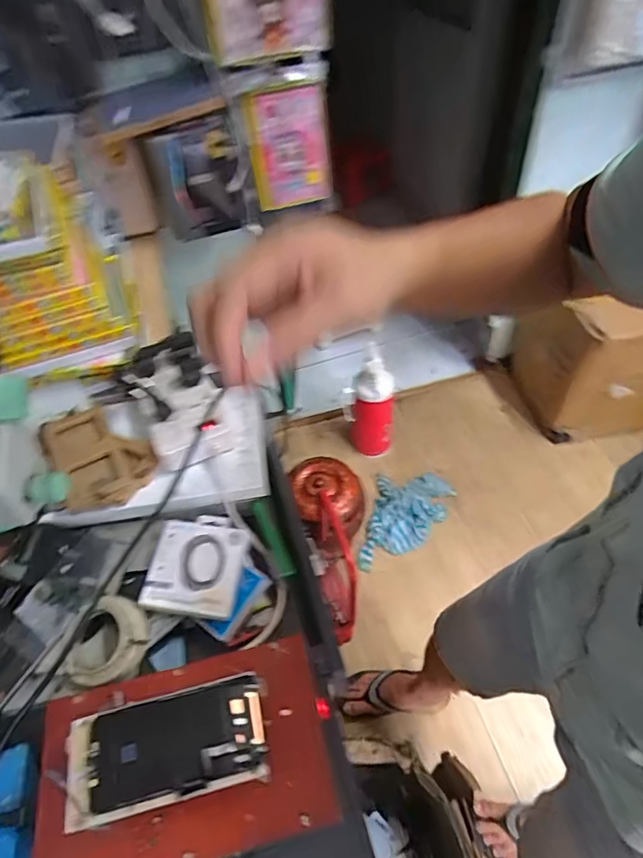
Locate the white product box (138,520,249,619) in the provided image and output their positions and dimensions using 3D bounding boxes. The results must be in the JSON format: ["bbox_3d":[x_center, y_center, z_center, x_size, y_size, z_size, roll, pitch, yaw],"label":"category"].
[{"bbox_3d":[-0.151,0.163,0.616,0.111,0.020,0.109,4,50,8],"label":"white product box"}]

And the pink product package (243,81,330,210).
[{"bbox_3d":[-0.066,-0.603,1.110,0.189,0.228,0.043,-29,54,-19],"label":"pink product package"}]

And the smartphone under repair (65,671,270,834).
[{"bbox_3d":[-0.130,0.265,0.429,0.160,0.011,0.080,-12,50,-6],"label":"smartphone under repair"}]

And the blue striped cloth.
[{"bbox_3d":[0.268,0.288,1.577,0.243,0.078,0.353,9,51,12],"label":"blue striped cloth"}]

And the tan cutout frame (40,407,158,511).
[{"bbox_3d":[-0.300,0.030,0.689,0.118,0.027,0.167,-27,53,-18],"label":"tan cutout frame"}]

